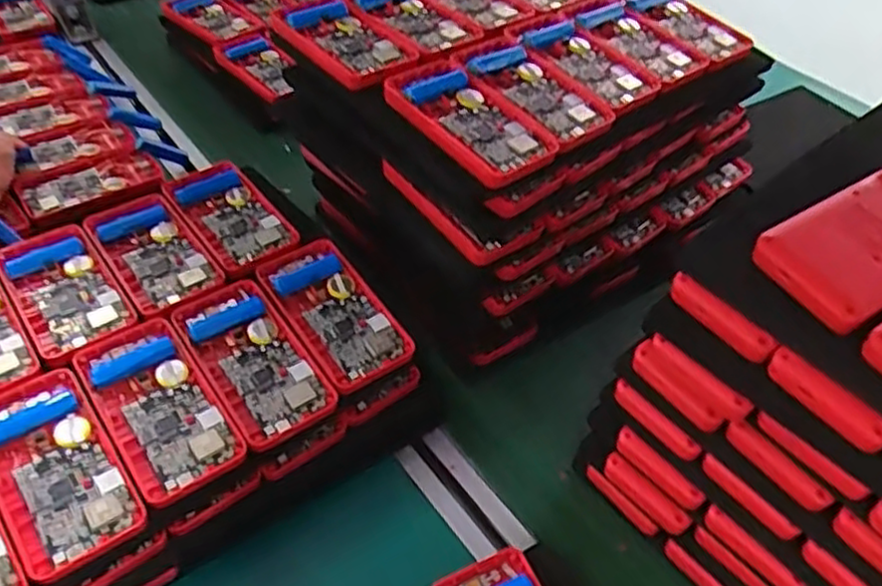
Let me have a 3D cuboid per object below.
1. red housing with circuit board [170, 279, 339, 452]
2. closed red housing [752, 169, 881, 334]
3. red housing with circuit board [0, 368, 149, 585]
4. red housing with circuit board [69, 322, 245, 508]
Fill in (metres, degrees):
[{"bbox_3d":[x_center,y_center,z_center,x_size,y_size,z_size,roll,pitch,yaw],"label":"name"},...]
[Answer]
[{"bbox_3d":[-0.124,0.043,0.472,0.062,0.019,0.120,-27,54,-27],"label":"red housing with circuit board"},{"bbox_3d":[0.222,-0.028,0.362,0.119,0.022,0.063,-21,51,-23],"label":"closed red housing"},{"bbox_3d":[-0.222,0.099,0.409,0.063,0.020,0.119,-28,54,-28],"label":"red housing with circuit board"},{"bbox_3d":[-0.175,0.068,0.443,0.063,0.018,0.120,-27,54,-28],"label":"red housing with circuit board"}]

